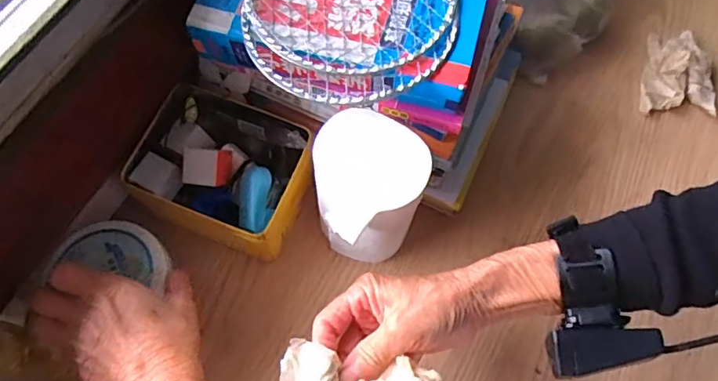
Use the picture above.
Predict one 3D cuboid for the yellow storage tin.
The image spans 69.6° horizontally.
[{"bbox_3d":[-0.120,-0.013,0.478,0.153,0.086,0.124,23,68,7],"label":"yellow storage tin"}]

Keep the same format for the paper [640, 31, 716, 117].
[{"bbox_3d":[0.351,-0.130,0.573,0.079,0.031,0.104,7,67,1],"label":"paper"}]

